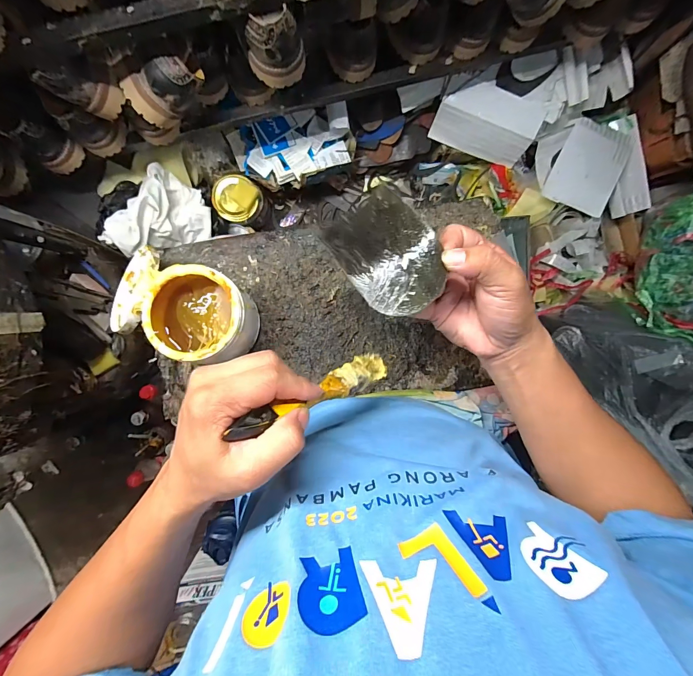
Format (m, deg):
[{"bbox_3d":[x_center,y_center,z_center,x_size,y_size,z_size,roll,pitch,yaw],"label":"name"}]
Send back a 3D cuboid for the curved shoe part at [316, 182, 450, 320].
[{"bbox_3d":[0.030,-0.078,0.281,0.076,0.019,0.114,-35,73,7],"label":"curved shoe part"}]

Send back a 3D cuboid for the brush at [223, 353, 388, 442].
[{"bbox_3d":[-0.020,0.043,0.269,0.020,0.162,0.023,-10,95,42],"label":"brush"}]

